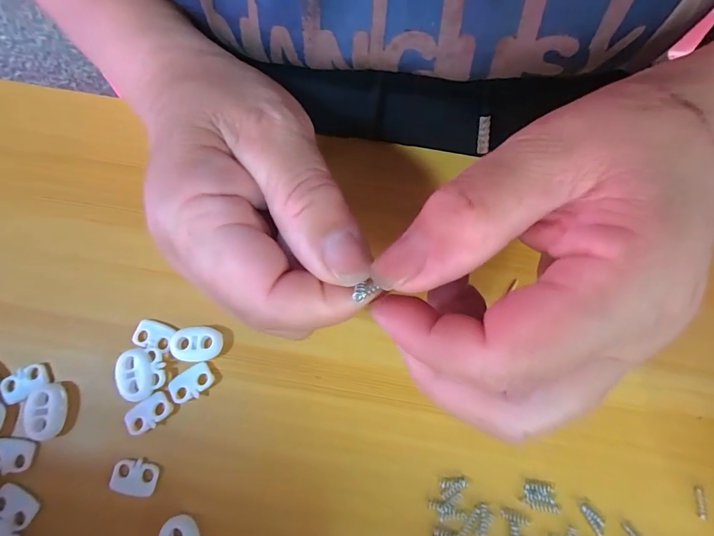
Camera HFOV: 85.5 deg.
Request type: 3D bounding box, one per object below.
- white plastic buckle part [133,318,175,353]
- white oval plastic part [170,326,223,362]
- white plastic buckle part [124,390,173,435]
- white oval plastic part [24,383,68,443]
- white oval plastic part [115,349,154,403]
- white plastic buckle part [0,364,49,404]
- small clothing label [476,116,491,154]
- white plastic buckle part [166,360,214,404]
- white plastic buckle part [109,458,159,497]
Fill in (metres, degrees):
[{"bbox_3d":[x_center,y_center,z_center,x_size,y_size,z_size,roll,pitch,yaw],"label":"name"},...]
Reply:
[{"bbox_3d":[-0.092,0.030,0.173,0.018,0.004,0.012,13,73,3],"label":"white plastic buckle part"},{"bbox_3d":[-0.072,0.034,0.172,0.022,0.005,0.015,0,73,-1],"label":"white oval plastic part"},{"bbox_3d":[-0.090,0.062,0.164,0.019,0.004,0.012,-34,76,-10],"label":"white plastic buckle part"},{"bbox_3d":[-0.131,0.061,0.163,0.014,0.005,0.021,-8,73,-3],"label":"white oval plastic part"},{"bbox_3d":[-0.096,0.046,0.168,0.015,0.004,0.022,-8,73,-3],"label":"white oval plastic part"},{"bbox_3d":[-0.145,0.050,0.168,0.018,0.005,0.012,-31,76,-9],"label":"white plastic buckle part"},{"bbox_3d":[0.062,-0.066,0.191,0.005,0.018,0.004,-8,40,-2],"label":"small clothing label"},{"bbox_3d":[-0.073,0.050,0.169,0.019,0.004,0.012,-36,77,-11],"label":"white plastic buckle part"},{"bbox_3d":[-0.092,0.086,0.160,0.018,0.004,0.013,9,73,2],"label":"white plastic buckle part"}]

